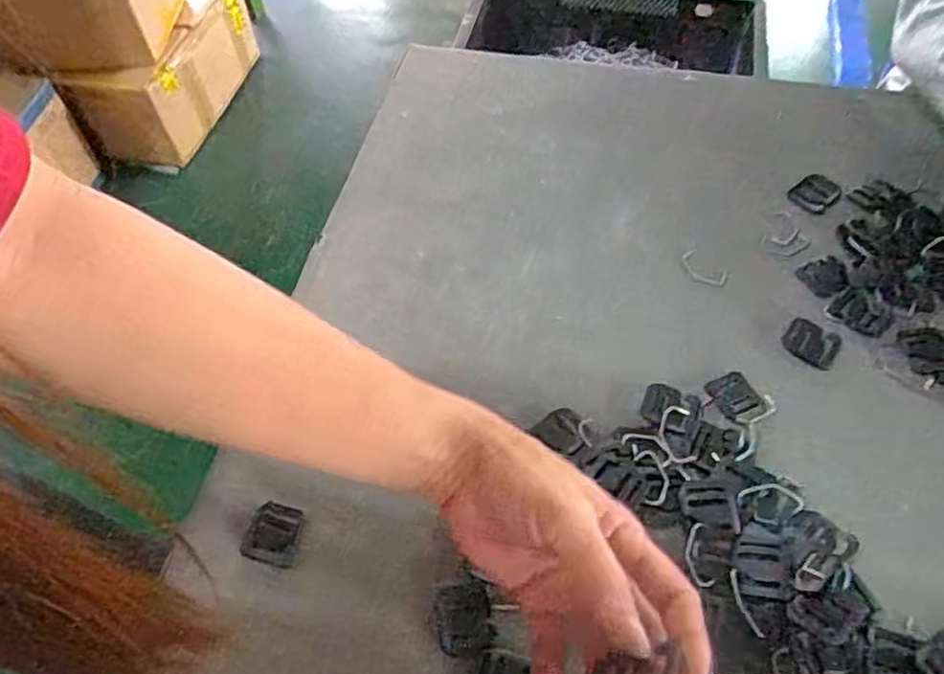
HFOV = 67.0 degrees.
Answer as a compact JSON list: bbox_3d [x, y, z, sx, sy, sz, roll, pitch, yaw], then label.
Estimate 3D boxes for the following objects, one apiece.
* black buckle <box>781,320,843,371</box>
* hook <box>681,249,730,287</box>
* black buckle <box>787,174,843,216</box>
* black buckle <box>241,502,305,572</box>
[{"bbox_3d":[0.230,0.005,0.484,0.035,0.004,0.032,25,60,20],"label":"black buckle"},{"bbox_3d":[0.168,-0.049,0.519,0.037,0.004,0.023,36,64,26],"label":"hook"},{"bbox_3d":[0.270,-0.113,0.560,0.034,0.006,0.032,-38,60,-21],"label":"black buckle"},{"bbox_3d":[-0.118,0.117,0.422,0.032,0.004,0.034,11,56,12],"label":"black buckle"}]

